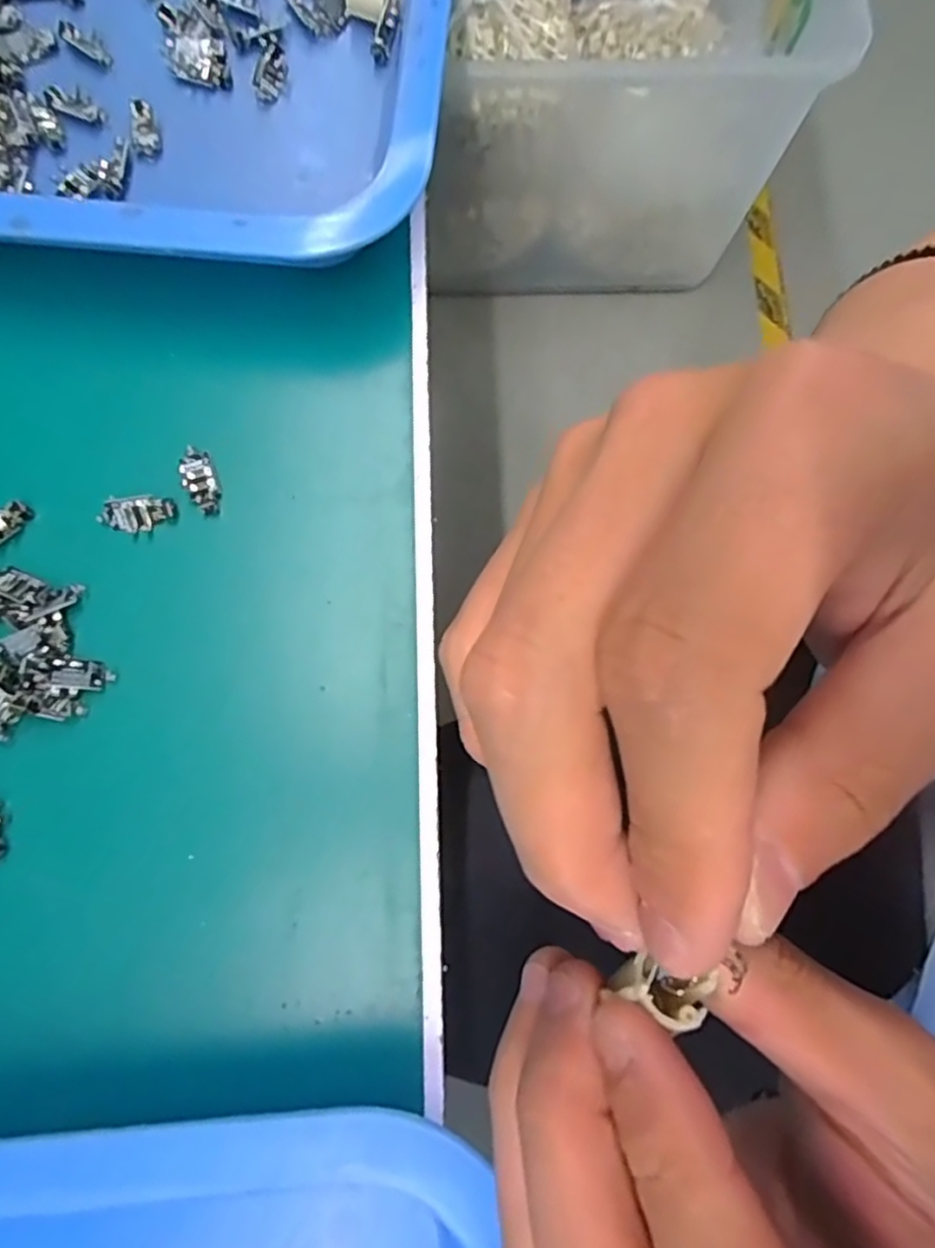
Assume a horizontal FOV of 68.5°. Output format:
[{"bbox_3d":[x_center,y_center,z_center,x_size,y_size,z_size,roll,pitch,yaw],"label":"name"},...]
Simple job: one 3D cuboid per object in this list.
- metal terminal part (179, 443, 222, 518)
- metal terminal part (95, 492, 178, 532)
[{"bbox_3d":[-0.099,-0.054,0.255,0.011,0.007,0.026,-19,77,-5],"label":"metal terminal part"},{"bbox_3d":[-0.121,-0.040,0.250,0.027,0.006,0.012,-5,76,-2],"label":"metal terminal part"}]

